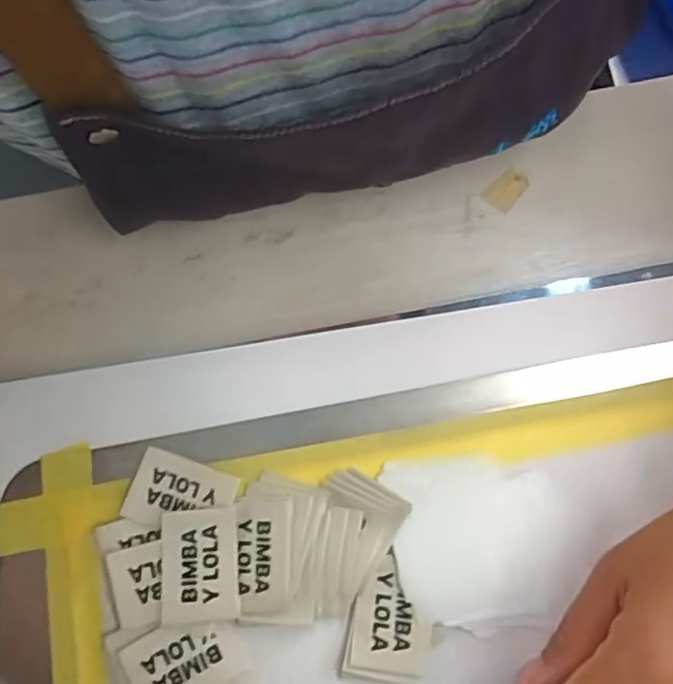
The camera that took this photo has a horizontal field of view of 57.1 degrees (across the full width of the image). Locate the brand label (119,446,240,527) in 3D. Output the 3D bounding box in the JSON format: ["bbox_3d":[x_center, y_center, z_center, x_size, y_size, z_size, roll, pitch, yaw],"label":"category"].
[{"bbox_3d":[-0.074,0.073,0.292,0.048,0.004,0.034,19,79,4],"label":"brand label"}]

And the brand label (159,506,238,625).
[{"bbox_3d":[-0.063,0.102,0.281,0.034,0.004,0.048,-4,78,0],"label":"brand label"}]

